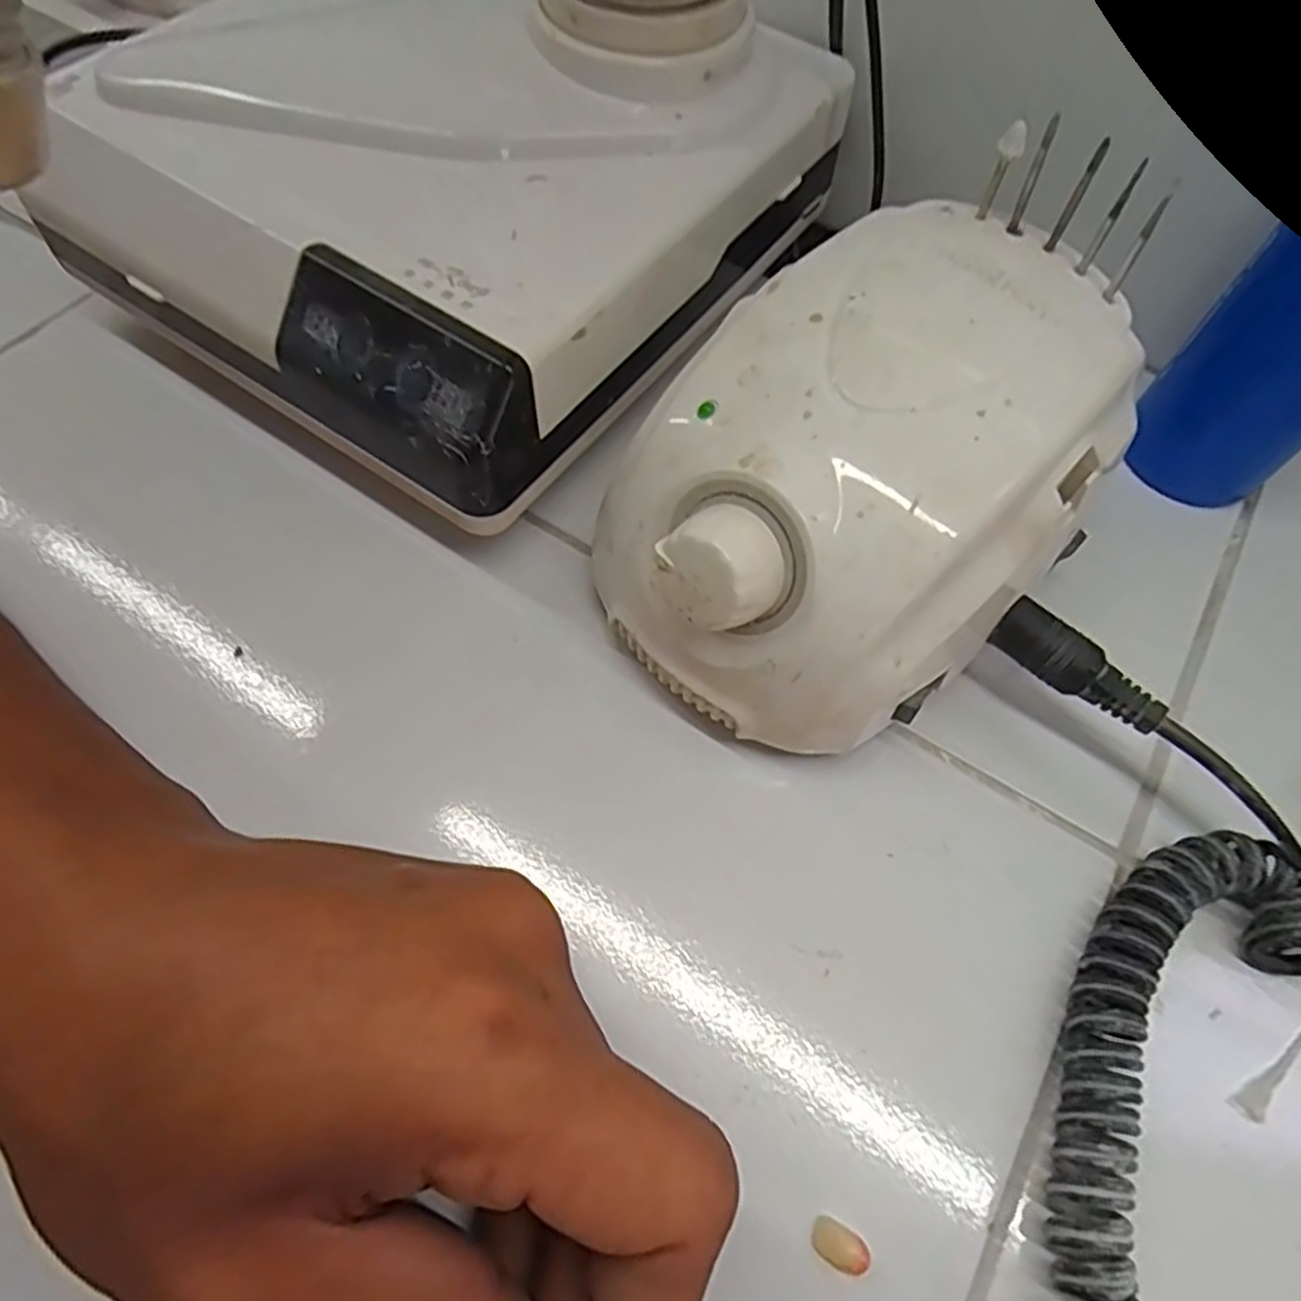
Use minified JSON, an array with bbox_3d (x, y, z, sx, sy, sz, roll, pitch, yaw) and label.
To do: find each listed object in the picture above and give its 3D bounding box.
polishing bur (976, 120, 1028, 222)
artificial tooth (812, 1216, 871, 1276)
[{"bbox_3d":[0.090,-0.123,0.198,0.005,0.022,0.004,-36,70,-20],"label":"polishing bur"},{"bbox_3d":[0.041,0.129,0.167,0.011,0.008,0.008,27,64,10],"label":"artificial tooth"}]

